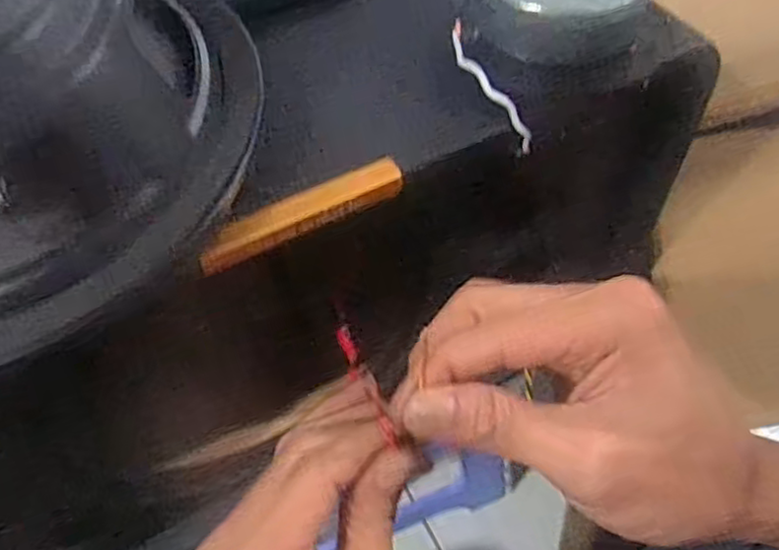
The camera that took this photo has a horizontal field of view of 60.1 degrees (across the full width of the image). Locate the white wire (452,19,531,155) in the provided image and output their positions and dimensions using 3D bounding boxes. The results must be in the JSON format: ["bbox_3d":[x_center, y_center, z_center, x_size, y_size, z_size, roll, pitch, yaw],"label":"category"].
[{"bbox_3d":[0.040,-0.073,0.266,0.006,0.010,0.057,-35,90,-21],"label":"white wire"}]

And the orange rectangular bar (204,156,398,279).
[{"bbox_3d":[-0.032,-0.023,0.248,0.079,0.009,0.014,-26,61,-16],"label":"orange rectangular bar"}]

